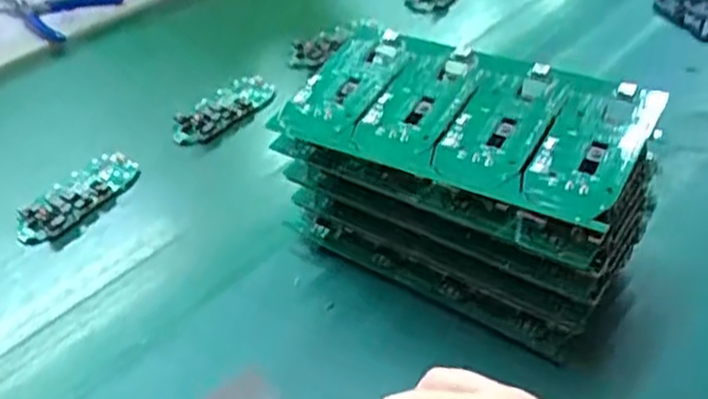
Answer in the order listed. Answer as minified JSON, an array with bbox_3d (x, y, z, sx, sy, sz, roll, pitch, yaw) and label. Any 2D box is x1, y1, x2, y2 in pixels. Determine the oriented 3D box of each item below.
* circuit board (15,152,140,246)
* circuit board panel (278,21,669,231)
[{"bbox_3d":[-0.205,-0.003,0.548,0.045,0.018,0.098,17,45,25],"label":"circuit board"},{"bbox_3d":[0.061,-0.051,0.419,0.191,0.012,0.114,21,56,24],"label":"circuit board panel"}]

